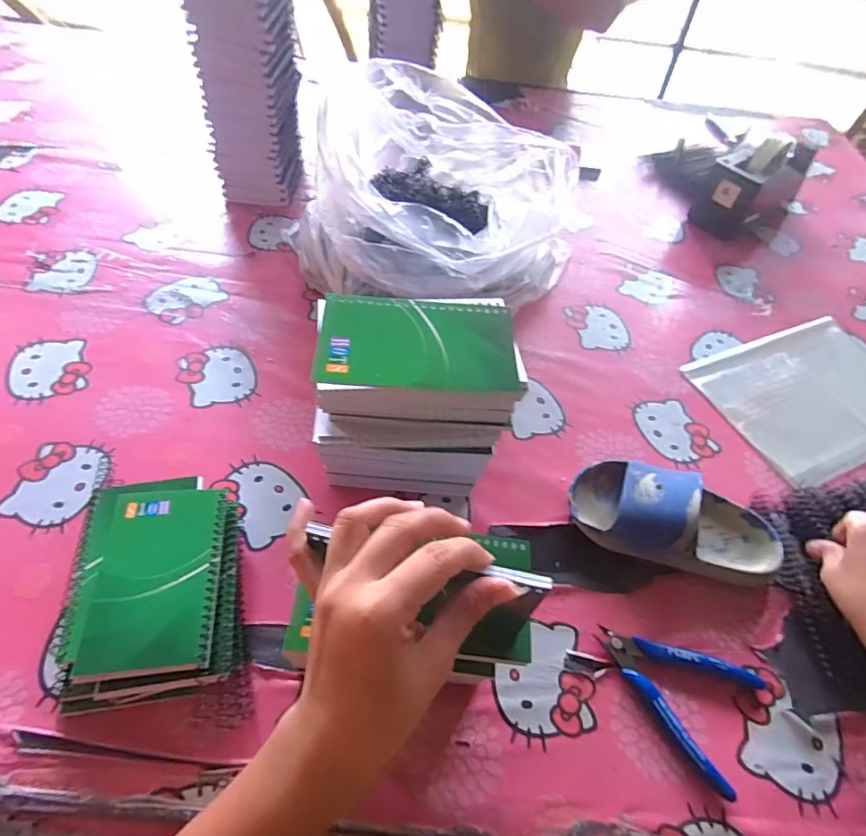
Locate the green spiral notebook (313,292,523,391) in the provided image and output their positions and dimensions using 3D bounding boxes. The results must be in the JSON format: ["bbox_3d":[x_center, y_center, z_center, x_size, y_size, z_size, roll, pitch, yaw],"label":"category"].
[{"bbox_3d":[-0.010,-0.051,0.341,0.129,0.006,0.079,3,52,-3],"label":"green spiral notebook"}]

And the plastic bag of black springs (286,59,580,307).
[{"bbox_3d":[0.002,-0.229,0.580,0.303,0.178,0.254,19,54,8],"label":"plastic bag of black springs"}]

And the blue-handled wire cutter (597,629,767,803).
[{"bbox_3d":[0.178,0.209,0.364,0.116,0.013,0.085,15,52,5],"label":"blue-handled wire cutter"}]

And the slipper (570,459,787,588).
[{"bbox_3d":[0.209,0.085,0.433,0.171,0.061,0.088,12,52,3],"label":"slipper"}]

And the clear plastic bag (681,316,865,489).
[{"bbox_3d":[0.435,-0.031,0.583,0.254,0.014,0.174,-17,56,-18],"label":"clear plastic bag"}]

